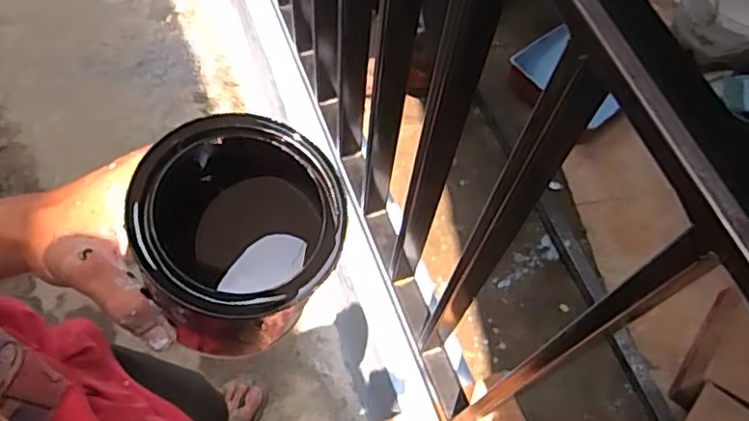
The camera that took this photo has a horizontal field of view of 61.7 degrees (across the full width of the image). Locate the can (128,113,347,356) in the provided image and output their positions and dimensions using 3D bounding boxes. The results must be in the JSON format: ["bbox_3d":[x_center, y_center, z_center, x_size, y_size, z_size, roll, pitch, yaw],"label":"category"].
[{"bbox_3d":[-0.068,0.023,0.357,0.100,0.136,0.097,1,64,-3],"label":"can"}]

